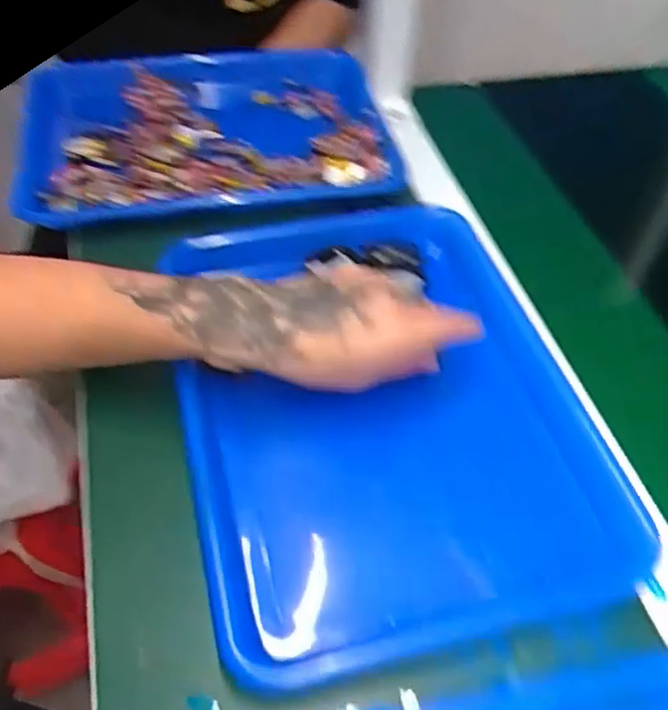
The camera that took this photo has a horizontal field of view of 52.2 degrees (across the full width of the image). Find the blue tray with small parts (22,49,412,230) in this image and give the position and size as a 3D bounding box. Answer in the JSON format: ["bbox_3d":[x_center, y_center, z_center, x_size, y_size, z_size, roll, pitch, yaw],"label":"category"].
[{"bbox_3d":[-0.126,-0.218,0.659,0.355,0.048,0.254,-5,51,-6],"label":"blue tray with small parts"}]

